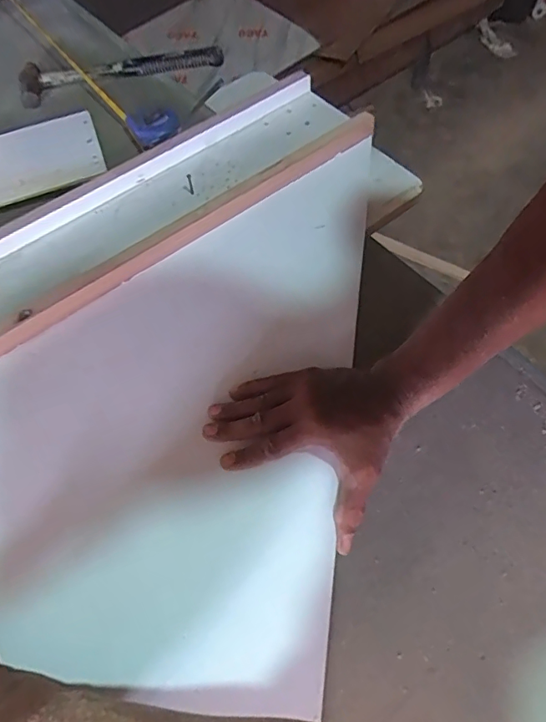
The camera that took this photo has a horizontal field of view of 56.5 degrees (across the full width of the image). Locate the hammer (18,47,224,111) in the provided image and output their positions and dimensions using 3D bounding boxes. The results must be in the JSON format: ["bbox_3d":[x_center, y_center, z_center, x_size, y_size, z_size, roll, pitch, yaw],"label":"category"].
[{"bbox_3d":[-0.227,-0.439,0.761,0.302,0.041,0.073,-13,61,-4],"label":"hammer"}]

